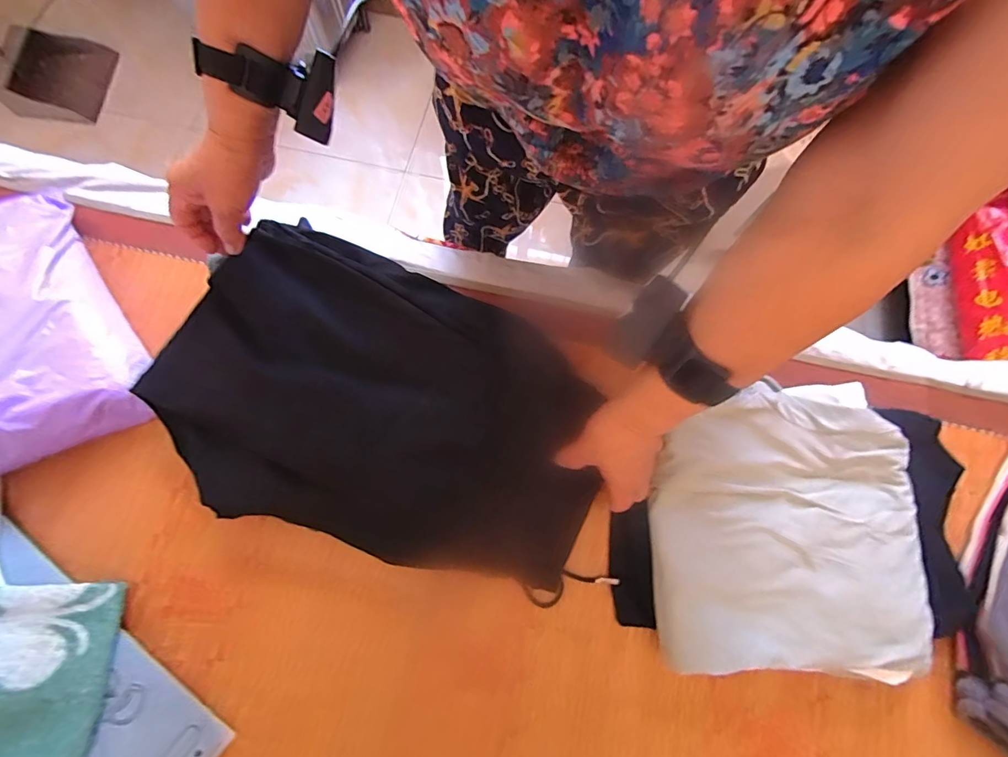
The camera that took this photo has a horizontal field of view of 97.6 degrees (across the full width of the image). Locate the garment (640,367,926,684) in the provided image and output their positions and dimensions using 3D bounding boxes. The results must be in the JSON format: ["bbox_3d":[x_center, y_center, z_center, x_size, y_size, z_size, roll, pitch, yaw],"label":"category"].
[{"bbox_3d":[0.277,0.140,0.438,0.250,0.030,0.266,0,76,2],"label":"garment"}]

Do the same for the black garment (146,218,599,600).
[{"bbox_3d":[-0.120,0.031,0.468,0.449,0.094,0.277,20,77,5],"label":"black garment"}]

